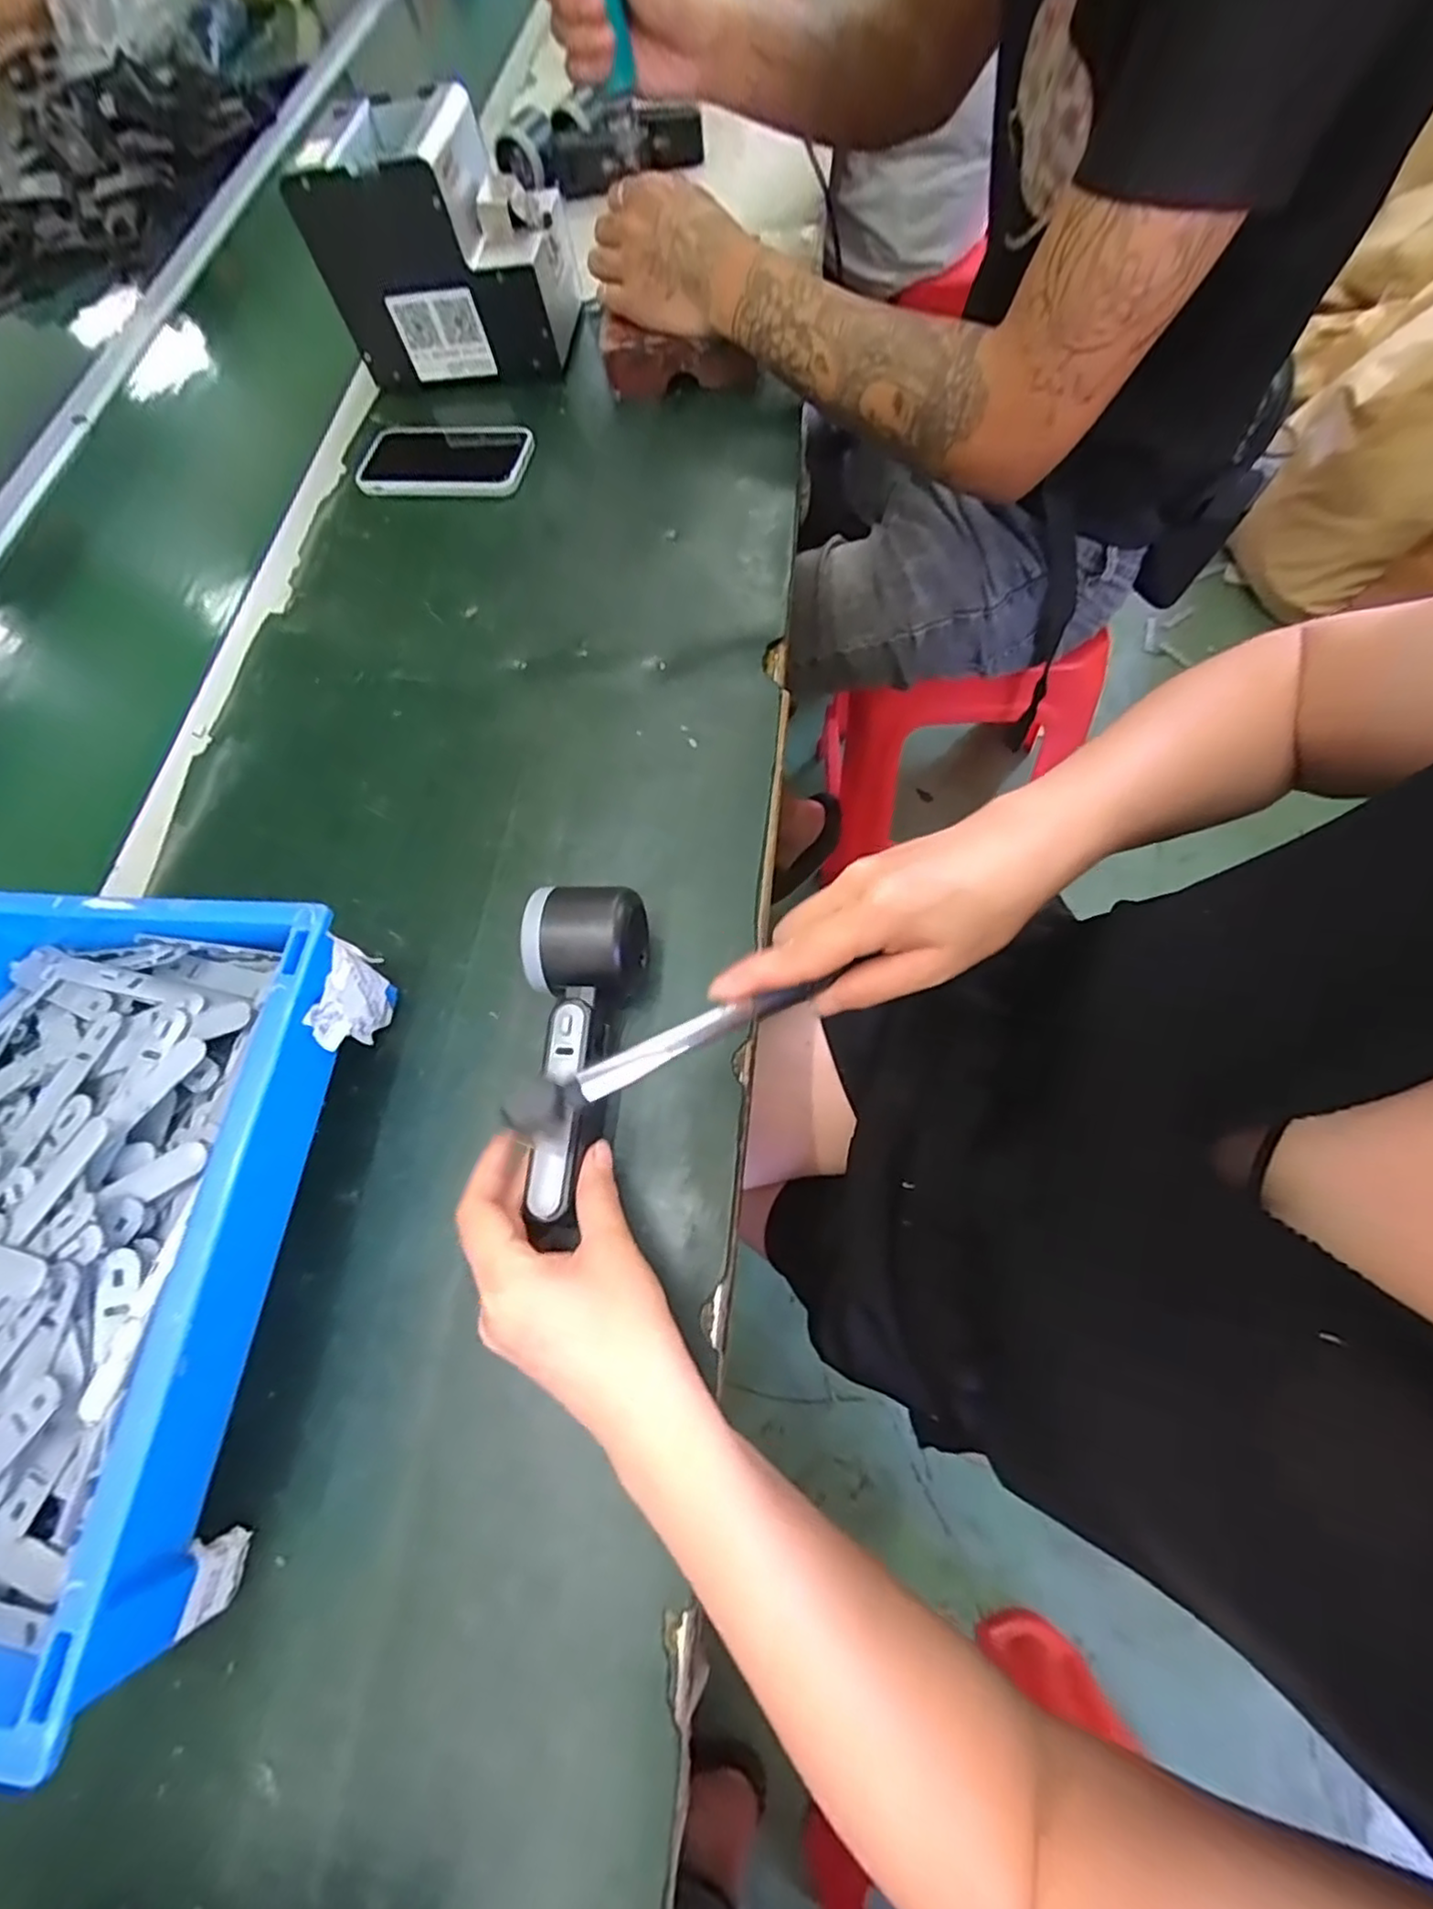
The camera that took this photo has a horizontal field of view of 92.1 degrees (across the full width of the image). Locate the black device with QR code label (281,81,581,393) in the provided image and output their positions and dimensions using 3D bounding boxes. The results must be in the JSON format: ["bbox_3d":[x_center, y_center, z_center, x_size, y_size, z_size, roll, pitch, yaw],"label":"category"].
[{"bbox_3d":[-0.224,-0.598,0.588,0.177,0.146,0.128,5,68,9],"label":"black device with QR code label"}]

